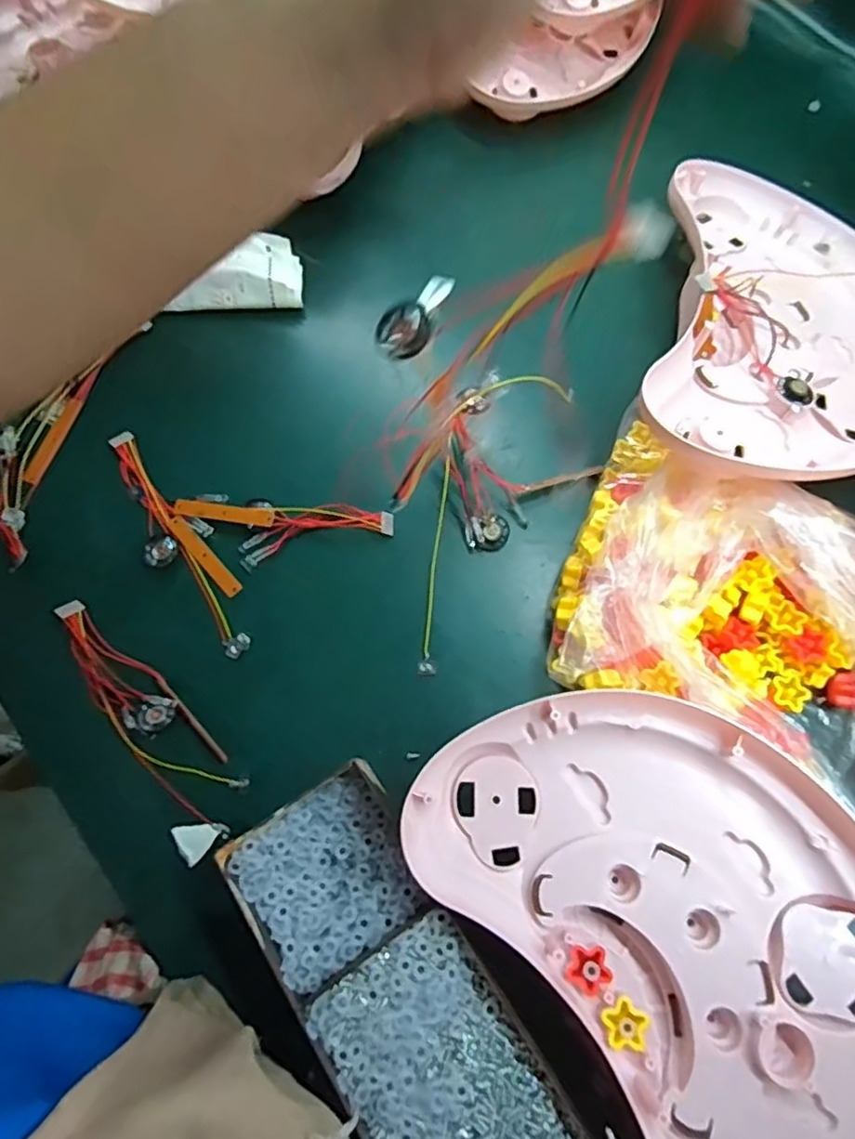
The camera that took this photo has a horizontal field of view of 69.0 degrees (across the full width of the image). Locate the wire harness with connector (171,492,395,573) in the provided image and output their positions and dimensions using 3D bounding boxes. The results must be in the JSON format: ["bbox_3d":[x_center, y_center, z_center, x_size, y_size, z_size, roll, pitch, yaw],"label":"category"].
[{"bbox_3d":[-0.113,-0.030,0.483,0.168,0.015,0.058,6,71,1],"label":"wire harness with connector"}]

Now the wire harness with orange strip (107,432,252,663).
[{"bbox_3d":[-0.197,-0.024,0.486,0.048,0.008,0.212,-35,75,-12],"label":"wire harness with orange strip"}]

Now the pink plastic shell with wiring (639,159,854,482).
[{"bbox_3d":[0.297,-0.200,0.502,0.231,0.066,0.327,15,71,4],"label":"pink plastic shell with wiring"}]

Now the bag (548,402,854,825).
[{"bbox_3d":[0.248,0.048,0.426,0.328,0.080,0.226,33,74,10],"label":"bag"}]

